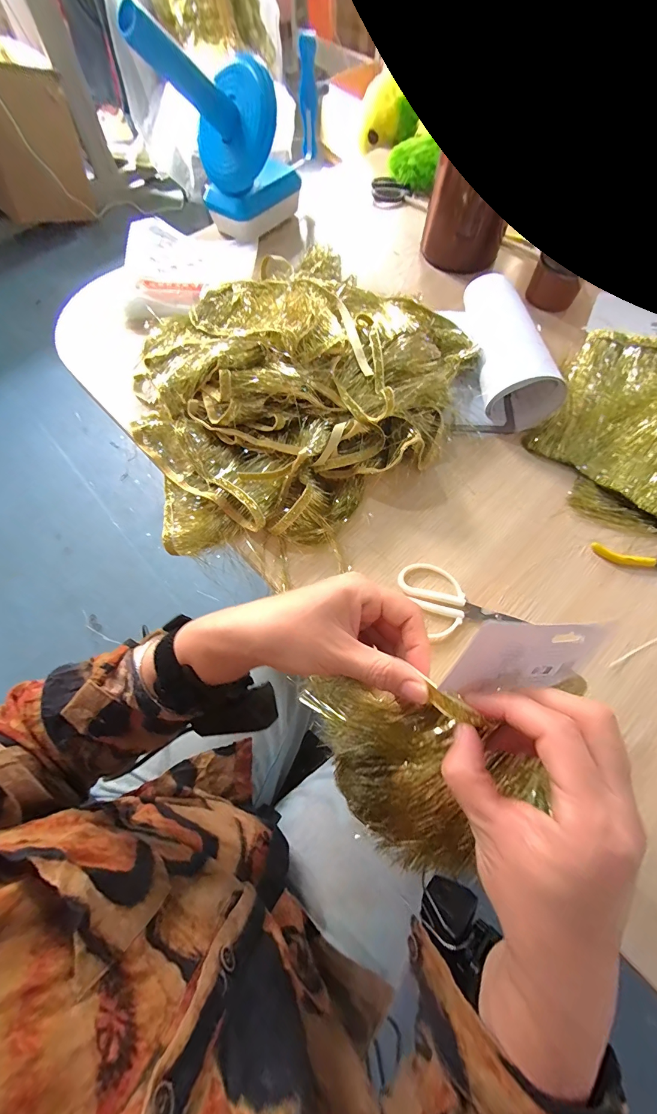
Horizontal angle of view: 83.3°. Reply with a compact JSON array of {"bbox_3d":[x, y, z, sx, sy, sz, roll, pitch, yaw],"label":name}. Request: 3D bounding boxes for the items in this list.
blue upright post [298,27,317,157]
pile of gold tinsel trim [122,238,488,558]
[{"bbox_3d":[-0.034,-0.749,0.603,0.027,0.130,0.039,2,67,1],"label":"blue upright post"},{"bbox_3d":[-0.026,-0.216,0.445,0.456,0.085,0.345,-32,71,-13],"label":"pile of gold tinsel trim"}]

